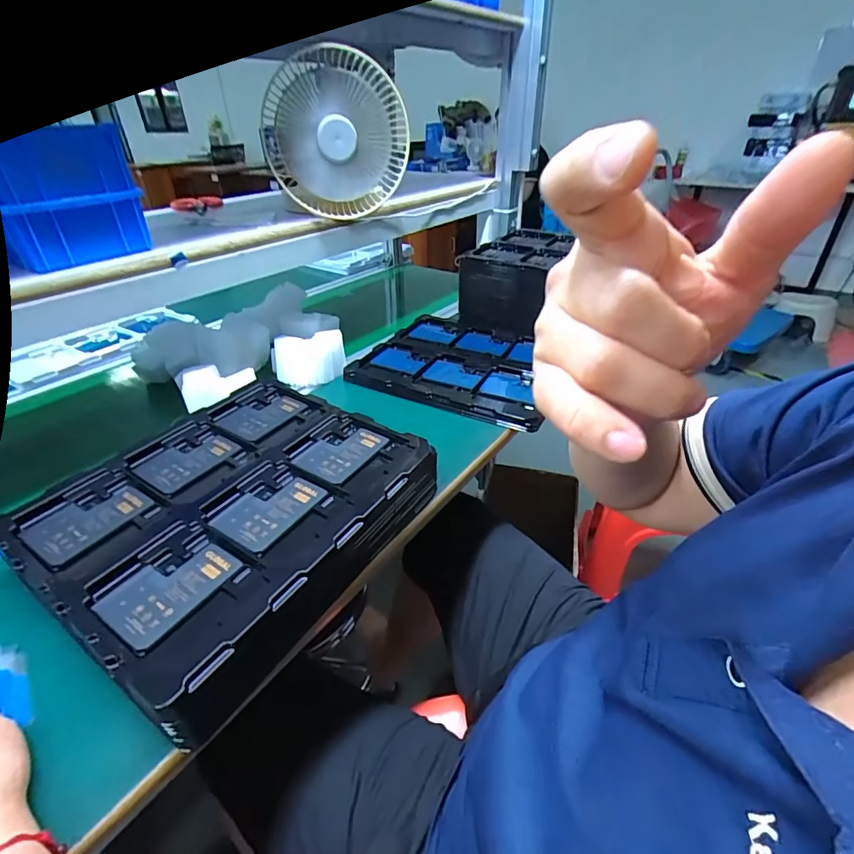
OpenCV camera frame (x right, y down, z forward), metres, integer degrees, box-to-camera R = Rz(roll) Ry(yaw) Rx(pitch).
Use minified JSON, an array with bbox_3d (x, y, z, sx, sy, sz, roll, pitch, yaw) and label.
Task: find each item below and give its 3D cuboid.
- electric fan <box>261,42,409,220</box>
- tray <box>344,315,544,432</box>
[{"bbox_3d":[-0.129,-0.414,0.650,0.195,0.190,0.117,-8,35,-10],"label":"electric fan"},{"bbox_3d":[0.063,-0.108,0.762,0.312,0.019,0.270,16,38,23],"label":"tray"}]

